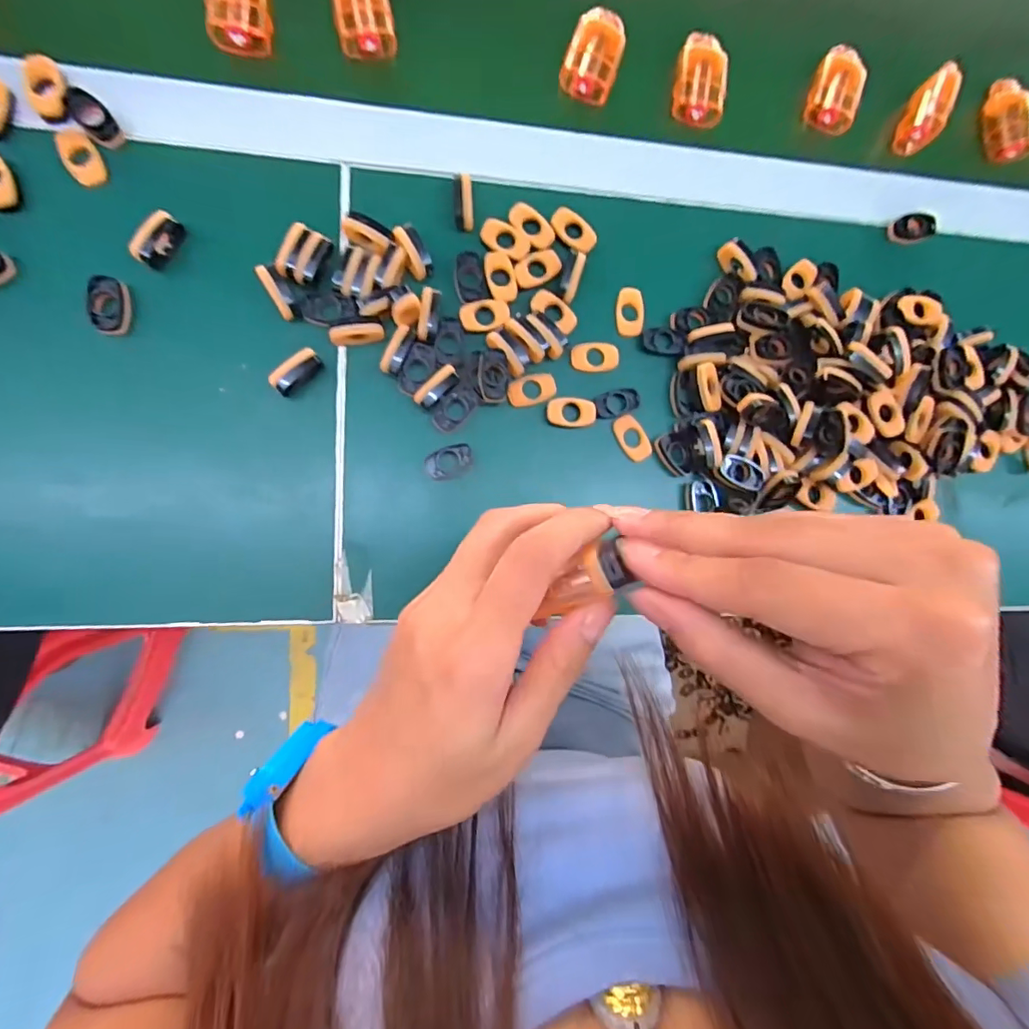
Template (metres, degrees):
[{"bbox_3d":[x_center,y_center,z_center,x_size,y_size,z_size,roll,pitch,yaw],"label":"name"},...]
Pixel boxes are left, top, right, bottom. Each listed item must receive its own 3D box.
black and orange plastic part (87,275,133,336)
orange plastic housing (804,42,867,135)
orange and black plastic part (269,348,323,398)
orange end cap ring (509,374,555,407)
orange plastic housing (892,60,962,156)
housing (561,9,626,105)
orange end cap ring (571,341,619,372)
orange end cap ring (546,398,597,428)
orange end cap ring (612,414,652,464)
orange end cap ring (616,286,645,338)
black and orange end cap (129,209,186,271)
[{"bbox_3d":[-0.241,-0.124,0.302,0.018,0.012,0.032,6,87,-9],"label":"black and orange plastic part"},{"bbox_3d":[0.245,-0.327,0.387,0.033,0.019,0.066,17,86,-8],"label":"orange plastic housing"},{"bbox_3d":[-0.134,-0.088,0.314,0.014,0.018,0.033,45,82,-5],"label":"orange and black plastic part"},{"bbox_3d":[0.012,-0.084,0.343,0.033,0.004,0.019,-13,90,-9],"label":"orange end cap ring"},{"bbox_3d":[0.315,-0.310,0.389,0.017,0.032,0.057,21,85,-8],"label":"orange plastic housing"},{"bbox_3d":[0.057,-0.327,0.360,0.036,0.016,0.066,20,85,-8],"label":"housing"},{"bbox_3d":[0.056,-0.109,0.353,0.034,0.004,0.020,-9,90,-9],"label":"orange end cap ring"},{"bbox_3d":[0.039,-0.069,0.343,0.033,0.006,0.018,4,88,-9],"label":"orange end cap ring"},{"bbox_3d":[0.082,-0.053,0.354,0.021,0.004,0.034,-30,93,-9],"label":"orange end cap ring"},{"bbox_3d":[0.082,-0.142,0.357,0.019,0.007,0.033,1,88,-9],"label":"orange end cap ring"},{"bbox_3d":[-0.214,-0.165,0.305,0.009,0.023,0.033,34,83,-7],"label":"black and orange end cap"}]

